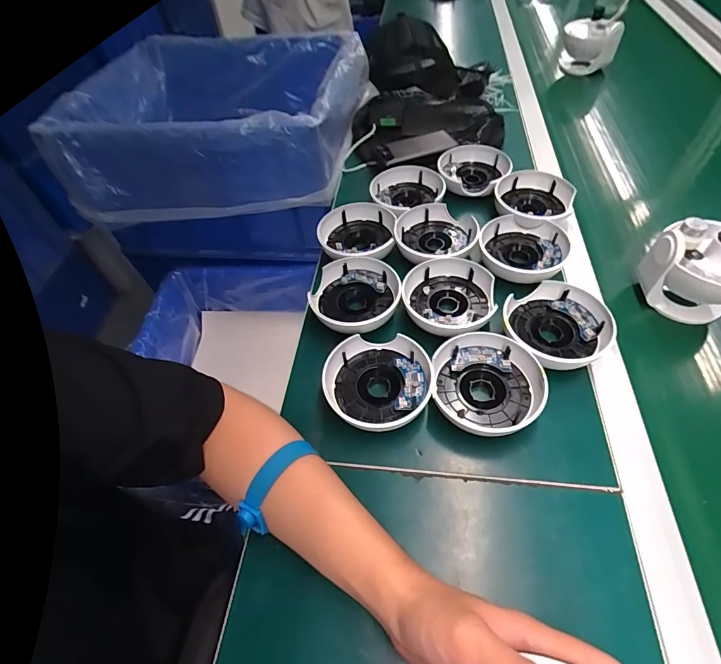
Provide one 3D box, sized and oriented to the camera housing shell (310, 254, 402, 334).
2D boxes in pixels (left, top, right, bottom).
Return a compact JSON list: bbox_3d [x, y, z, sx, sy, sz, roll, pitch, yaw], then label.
[{"bbox_3d":[-0.007,-0.051,0.517,0.115,0.031,0.118,-11,58,-2],"label":"camera housing shell"}]

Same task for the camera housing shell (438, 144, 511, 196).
[{"bbox_3d":[0.196,-0.286,0.679,0.115,0.040,0.127,13,60,12],"label":"camera housing shell"}]

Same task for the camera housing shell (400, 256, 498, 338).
[{"bbox_3d":[0.112,-0.041,0.508,0.111,0.044,0.122,-2,58,3],"label":"camera housing shell"}]

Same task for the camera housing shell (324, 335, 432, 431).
[{"bbox_3d":[0.020,0.058,0.440,0.116,0.040,0.113,-2,58,3],"label":"camera housing shell"}]

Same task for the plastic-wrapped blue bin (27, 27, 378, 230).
[{"bbox_3d":[-0.265,-0.441,0.790,0.523,0.156,0.436,0,58,5],"label":"plastic-wrapped blue bin"}]

